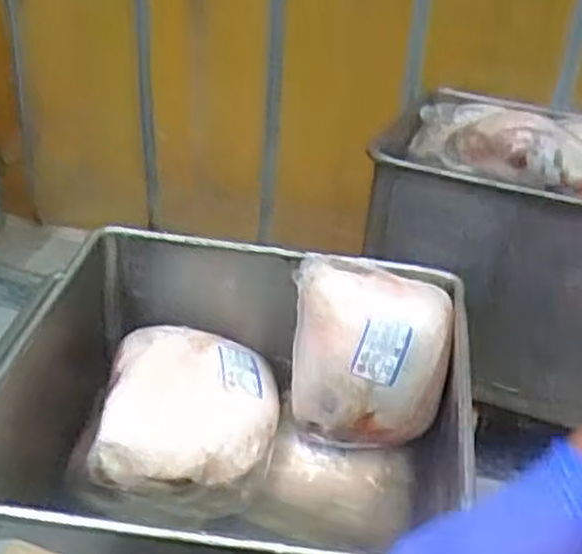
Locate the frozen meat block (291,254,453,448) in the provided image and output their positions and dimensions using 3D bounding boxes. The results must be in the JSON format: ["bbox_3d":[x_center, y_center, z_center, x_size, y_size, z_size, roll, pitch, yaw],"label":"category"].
[{"bbox_3d":[0.128,0.134,1.358,0.266,0.259,0.167,9,33,7],"label":"frozen meat block"}]

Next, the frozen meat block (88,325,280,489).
[{"bbox_3d":[-0.163,0.198,1.320,0.276,0.145,0.290,6,33,2],"label":"frozen meat block"}]

